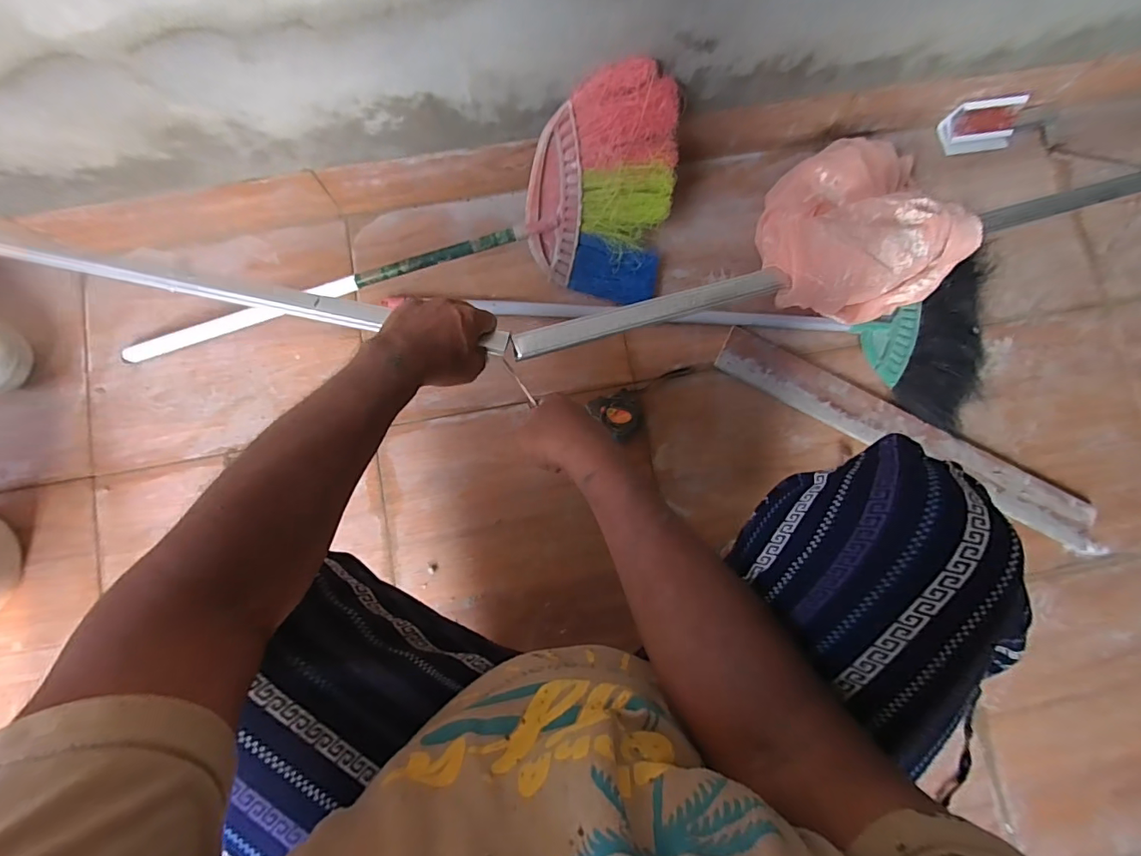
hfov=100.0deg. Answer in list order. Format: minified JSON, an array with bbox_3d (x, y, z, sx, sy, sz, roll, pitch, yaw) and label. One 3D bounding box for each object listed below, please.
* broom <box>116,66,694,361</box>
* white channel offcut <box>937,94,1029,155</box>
[{"bbox_3d":[-0.232,-0.272,0.633,0.772,0.289,0.063,-9,41,-5],"label":"broom"},{"bbox_3d":[0.692,-0.505,0.793,0.126,0.047,0.056,-9,84,-5],"label":"white channel offcut"}]

